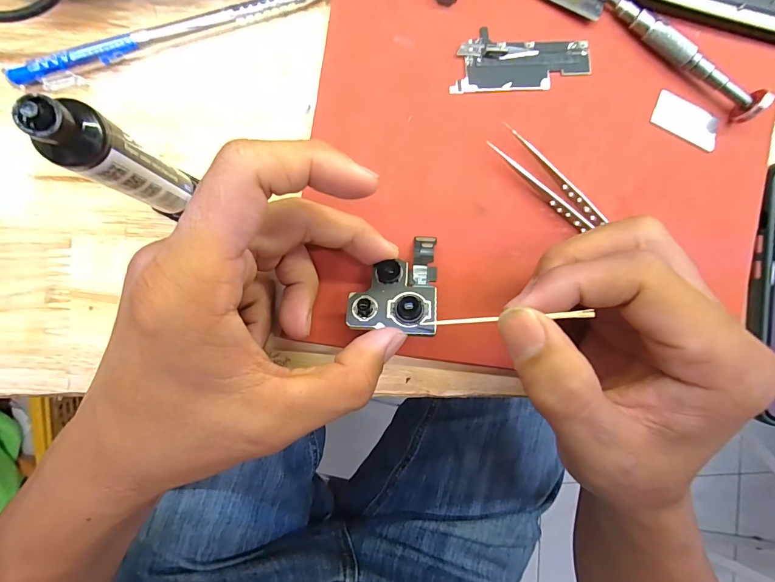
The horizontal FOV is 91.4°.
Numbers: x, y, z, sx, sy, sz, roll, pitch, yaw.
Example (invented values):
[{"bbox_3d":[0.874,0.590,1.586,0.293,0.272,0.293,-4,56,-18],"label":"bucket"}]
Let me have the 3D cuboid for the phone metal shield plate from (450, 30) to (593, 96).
[{"bbox_3d":[0.068,-0.113,0.187,0.071,0.004,0.027,-4,93,-8],"label":"phone metal shield plate"}]

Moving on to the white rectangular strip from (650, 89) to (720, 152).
[{"bbox_3d":[0.161,-0.091,0.204,0.039,0.004,0.017,25,89,-9],"label":"white rectangular strip"}]

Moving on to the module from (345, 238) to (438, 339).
[{"bbox_3d":[0.003,-0.006,0.171,0.038,0.007,0.050,4,60,3],"label":"module"}]

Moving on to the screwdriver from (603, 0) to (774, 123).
[{"bbox_3d":[0.142,-0.128,0.191,0.118,0.016,0.012,36,87,-8],"label":"screwdriver"}]

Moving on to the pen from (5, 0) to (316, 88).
[{"bbox_3d":[-0.095,-0.114,0.168,0.136,0.009,0.008,-21,96,-7],"label":"pen"}]

